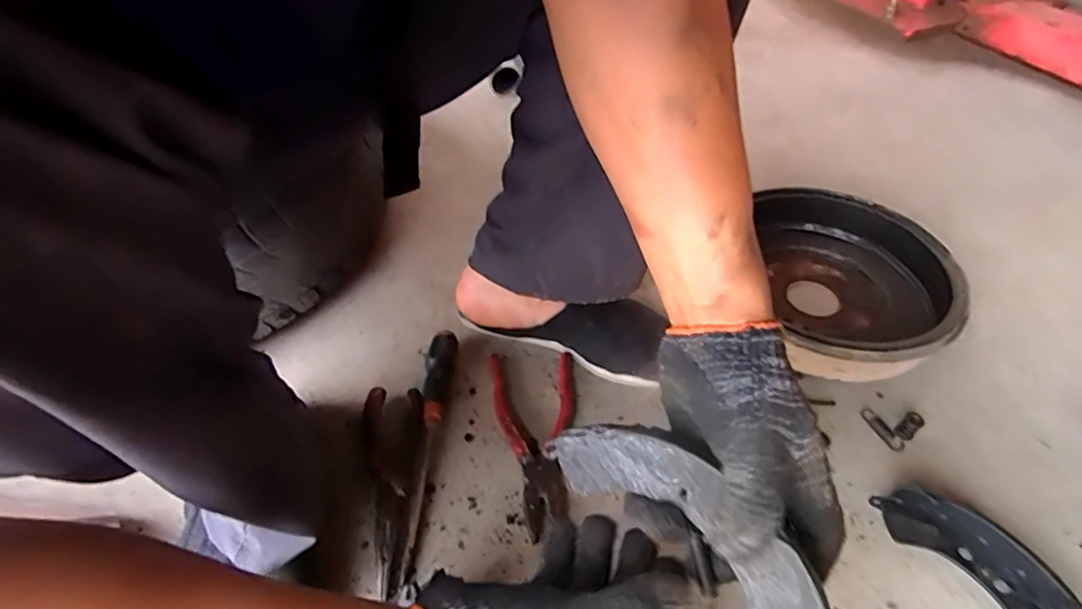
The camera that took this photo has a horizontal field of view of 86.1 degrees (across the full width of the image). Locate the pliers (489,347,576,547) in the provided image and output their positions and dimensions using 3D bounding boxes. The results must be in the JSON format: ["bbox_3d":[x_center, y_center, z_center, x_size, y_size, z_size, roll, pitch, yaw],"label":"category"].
[{"bbox_3d":[-0.005,0.123,0.546,0.081,0.017,0.189,-2,46,-4],"label":"pliers"}]

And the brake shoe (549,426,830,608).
[{"bbox_3d":[0.093,0.145,0.327,0.071,0.048,0.202,-43,67,11],"label":"brake shoe"}]

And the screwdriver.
[{"bbox_3d":[-0.106,0.127,0.534,0.028,0.023,0.239,3,46,2],"label":"screwdriver"}]

